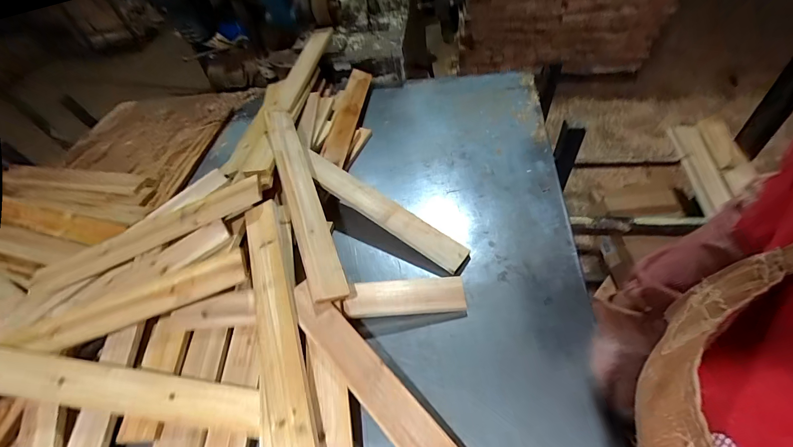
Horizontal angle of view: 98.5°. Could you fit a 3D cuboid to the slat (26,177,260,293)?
[{"bbox_3d":[-0.500,0.024,0.681,0.503,0.027,0.076,-23,52,2],"label":"slat"}]

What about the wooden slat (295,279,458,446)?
[{"bbox_3d":[0.007,0.271,0.481,0.061,0.012,0.497,-38,66,-25],"label":"wooden slat"}]

